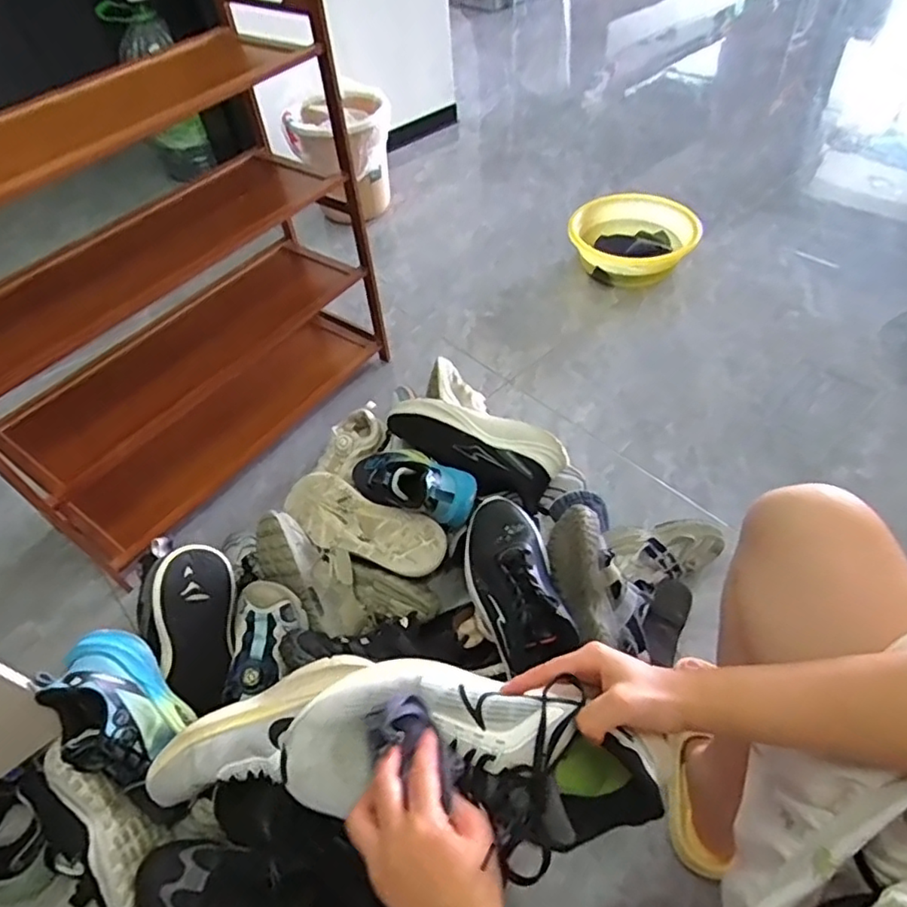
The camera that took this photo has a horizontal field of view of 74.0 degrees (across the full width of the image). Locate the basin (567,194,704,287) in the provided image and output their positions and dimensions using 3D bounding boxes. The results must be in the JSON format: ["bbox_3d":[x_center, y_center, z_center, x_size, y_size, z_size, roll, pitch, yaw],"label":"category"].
[{"bbox_3d":[0.432,-0.519,1.484,0.295,0.136,0.271,-3,50,3],"label":"basin"}]

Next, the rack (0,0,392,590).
[{"bbox_3d":[-0.455,-0.248,0.959,0.251,0.649,0.670,28,58,26],"label":"rack"}]

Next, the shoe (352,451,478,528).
[{"bbox_3d":[-0.068,0.036,0.942,0.241,0.098,0.107,14,51,39],"label":"shoe"}]

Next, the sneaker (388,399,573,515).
[{"bbox_3d":[0.026,-0.019,0.941,0.294,0.097,0.081,24,56,23],"label":"sneaker"}]

